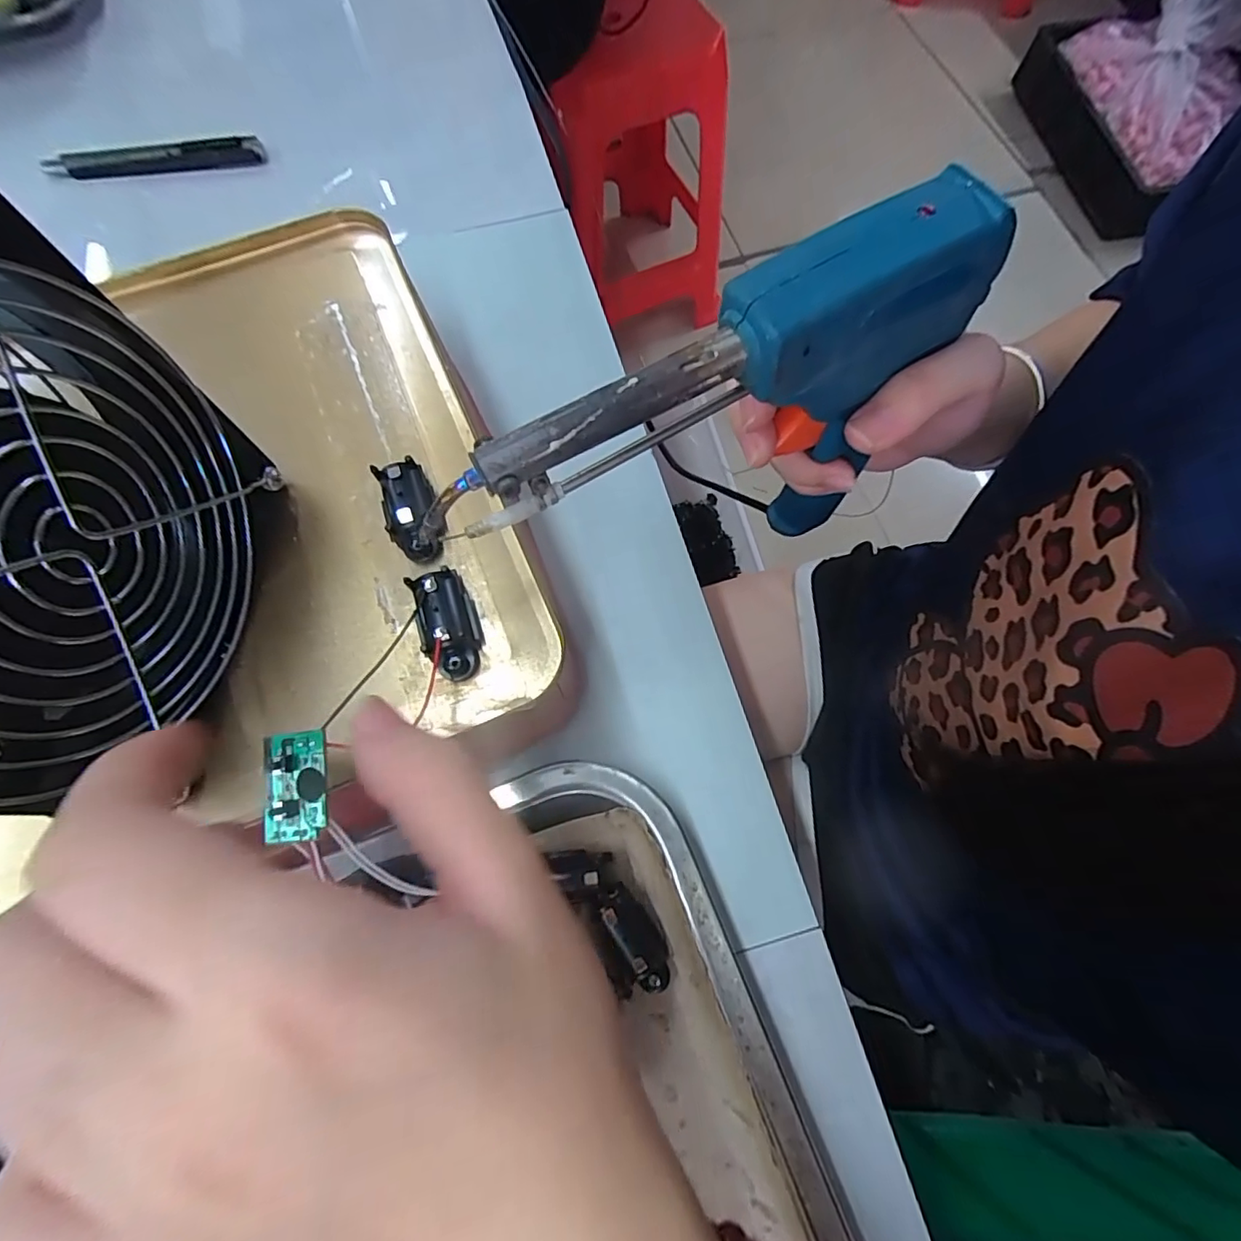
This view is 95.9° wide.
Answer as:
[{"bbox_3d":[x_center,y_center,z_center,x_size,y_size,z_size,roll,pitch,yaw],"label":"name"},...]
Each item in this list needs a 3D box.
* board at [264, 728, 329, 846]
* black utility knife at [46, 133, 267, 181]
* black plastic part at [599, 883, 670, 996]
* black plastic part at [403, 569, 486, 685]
[{"bbox_3d":[-0.089,0.045,0.153,0.017,0.005,0.028,-8,70,-3],"label":"board"},{"bbox_3d":[-0.291,-0.287,0.348,0.133,0.016,0.012,-4,70,-1],"label":"black utility knife"},{"bbox_3d":[0.006,0.114,0.201,0.014,0.010,0.035,-33,73,-11],"label":"black plastic part"},{"bbox_3d":[-0.055,0.001,0.179,0.016,0.013,0.034,-19,71,-6],"label":"black plastic part"}]

